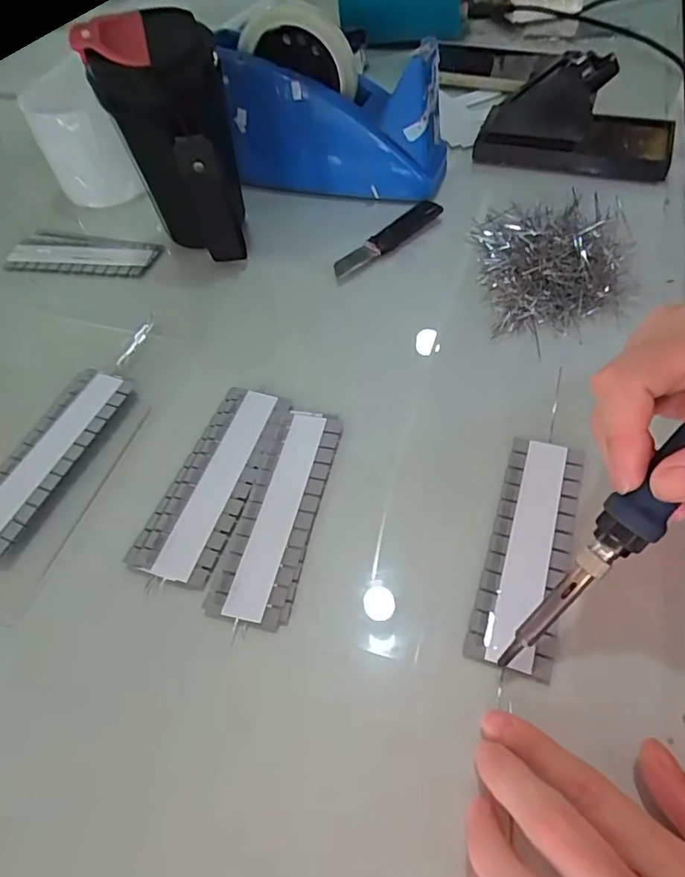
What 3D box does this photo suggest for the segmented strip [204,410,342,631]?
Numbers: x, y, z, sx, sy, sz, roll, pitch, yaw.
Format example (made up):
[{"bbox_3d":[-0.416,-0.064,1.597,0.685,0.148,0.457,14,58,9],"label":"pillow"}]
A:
[{"bbox_3d":[-0.034,0.036,0.297,0.043,0.004,0.128,9,54,11],"label":"segmented strip"}]

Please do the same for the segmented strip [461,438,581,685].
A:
[{"bbox_3d":[0.095,0.053,0.274,0.038,0.006,0.125,15,55,15],"label":"segmented strip"}]

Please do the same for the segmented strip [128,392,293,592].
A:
[{"bbox_3d":[-0.073,0.021,0.311,0.045,0.004,0.126,14,55,14],"label":"segmented strip"}]

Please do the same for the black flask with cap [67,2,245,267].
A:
[{"bbox_3d":[-0.116,-0.211,0.396,0.075,0.149,0.079,1,53,5],"label":"black flask with cap"}]

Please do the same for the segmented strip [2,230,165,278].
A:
[{"bbox_3d":[-0.214,-0.152,0.449,0.125,0.010,0.045,8,54,11],"label":"segmented strip"}]

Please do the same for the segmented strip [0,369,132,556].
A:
[{"bbox_3d":[-0.175,0.011,0.322,0.039,0.014,0.129,16,56,16],"label":"segmented strip"}]

